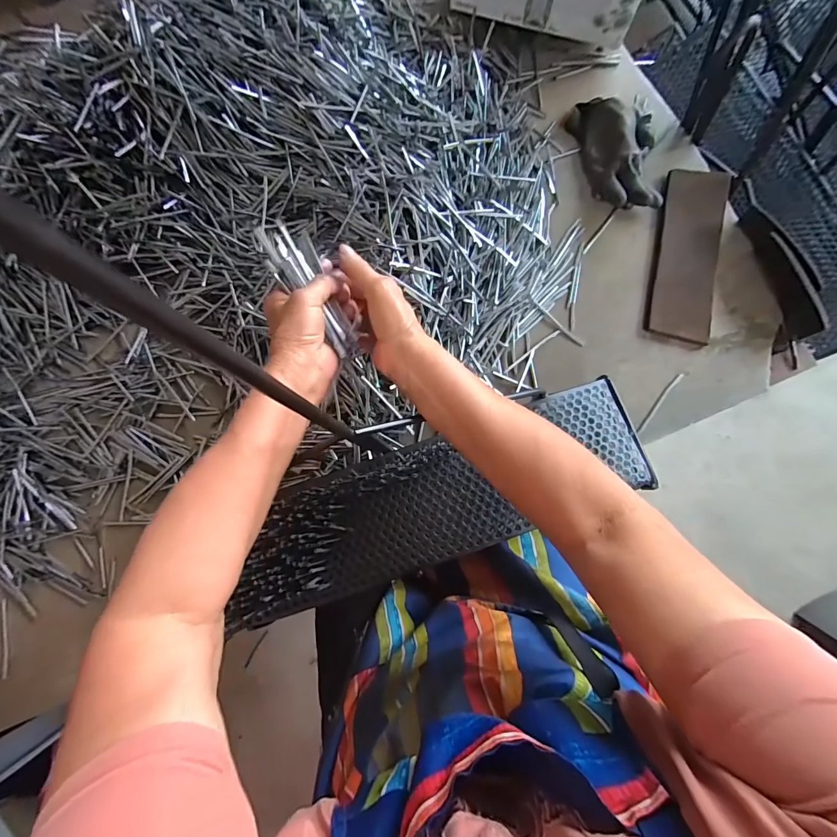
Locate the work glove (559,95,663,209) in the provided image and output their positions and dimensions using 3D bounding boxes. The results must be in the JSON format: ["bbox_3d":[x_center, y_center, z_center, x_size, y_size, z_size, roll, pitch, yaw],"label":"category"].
[{"bbox_3d":[0.302,-0.399,0.585,0.108,0.042,0.208,-19,80,0],"label":"work glove"}]

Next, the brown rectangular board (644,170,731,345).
[{"bbox_3d":[0.388,-0.236,0.567,0.088,0.018,0.252,11,82,5],"label":"brown rectangular board"}]

